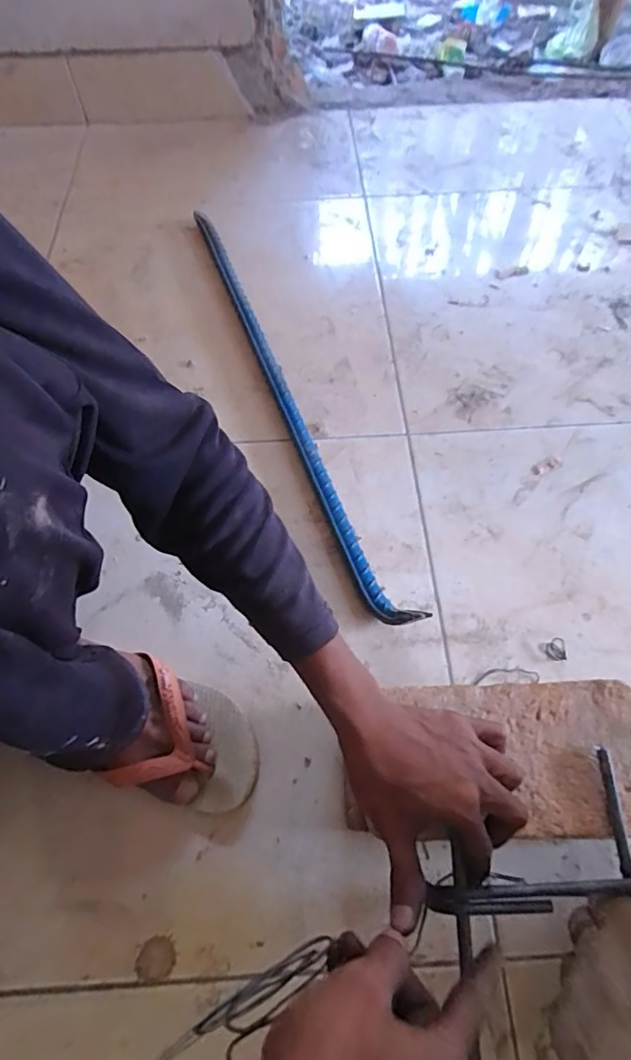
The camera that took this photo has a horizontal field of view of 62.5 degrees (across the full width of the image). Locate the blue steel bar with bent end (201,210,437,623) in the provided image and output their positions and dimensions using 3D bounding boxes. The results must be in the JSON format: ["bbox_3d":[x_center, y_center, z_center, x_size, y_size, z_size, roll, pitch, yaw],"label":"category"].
[{"bbox_3d":[-0.050,-0.187,0.653,0.053,0.043,0.699,-22,65,-8],"label":"blue steel bar with bent end"}]

